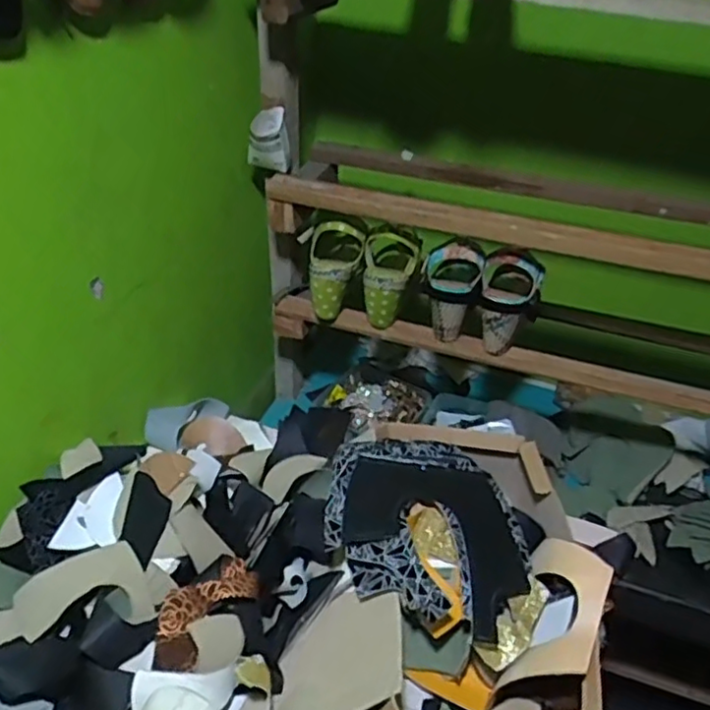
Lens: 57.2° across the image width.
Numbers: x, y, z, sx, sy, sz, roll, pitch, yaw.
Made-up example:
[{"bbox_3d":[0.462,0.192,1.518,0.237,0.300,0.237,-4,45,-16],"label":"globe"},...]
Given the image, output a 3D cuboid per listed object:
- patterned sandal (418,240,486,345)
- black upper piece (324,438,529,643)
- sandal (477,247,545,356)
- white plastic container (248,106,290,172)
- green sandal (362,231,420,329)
[{"bbox_3d":[0.137,-0.099,0.925,0.082,0.128,0.096,8,36,5],"label":"patterned sandal"},{"bbox_3d":[0.074,0.168,0.667,0.203,0.060,0.217,6,36,2],"label":"black upper piece"},{"bbox_3d":[0.212,-0.076,0.901,0.083,0.134,0.076,13,37,12],"label":"sandal"},{"bbox_3d":[-0.121,-0.306,0.918,0.059,0.077,0.063,-1,36,-8],"label":"white plastic container"},{"bbox_3d":[0.047,-0.109,0.945,0.079,0.137,0.074,8,36,5],"label":"green sandal"}]

